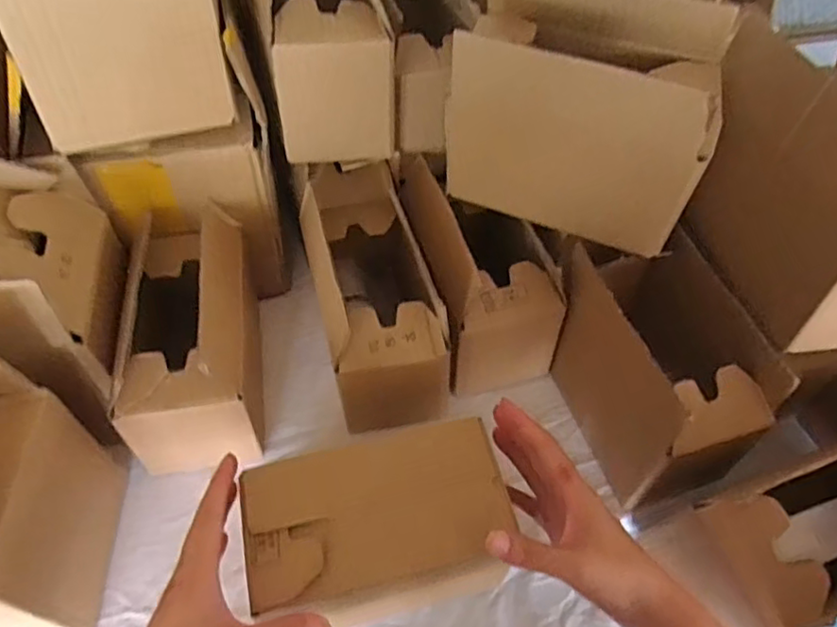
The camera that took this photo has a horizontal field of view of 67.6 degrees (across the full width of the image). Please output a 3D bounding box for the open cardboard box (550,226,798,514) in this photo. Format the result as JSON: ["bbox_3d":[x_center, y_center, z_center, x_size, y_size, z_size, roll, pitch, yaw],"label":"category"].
[{"bbox_3d":[0.199,0.045,0.527,0.103,0.156,0.183,-15,55,-15],"label":"open cardboard box"}]

